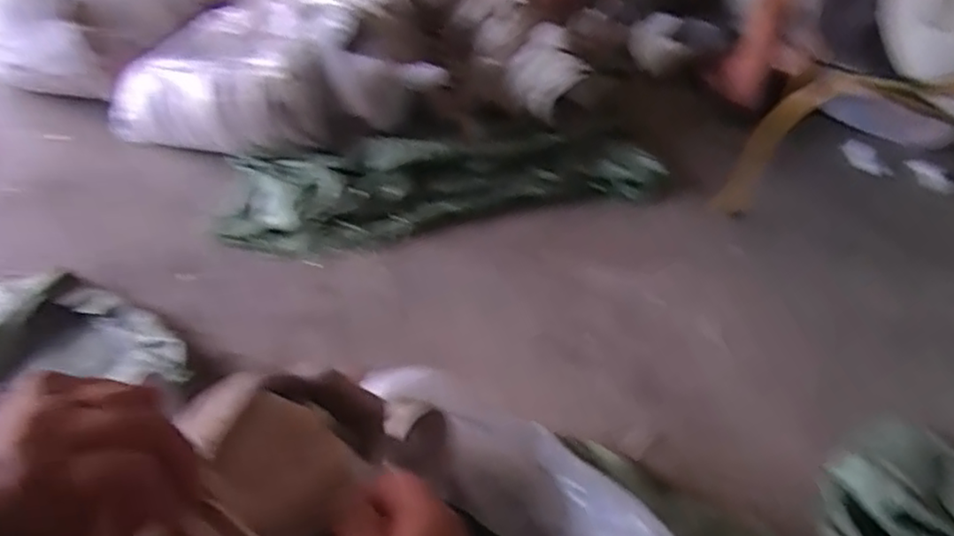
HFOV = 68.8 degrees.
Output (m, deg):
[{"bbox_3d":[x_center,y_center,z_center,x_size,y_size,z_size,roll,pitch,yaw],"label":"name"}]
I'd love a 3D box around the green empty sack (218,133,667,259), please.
[{"bbox_3d":[-0.044,-0.149,1.224,0.785,0.077,0.231,-8,47,-11],"label":"green empty sack"}]

